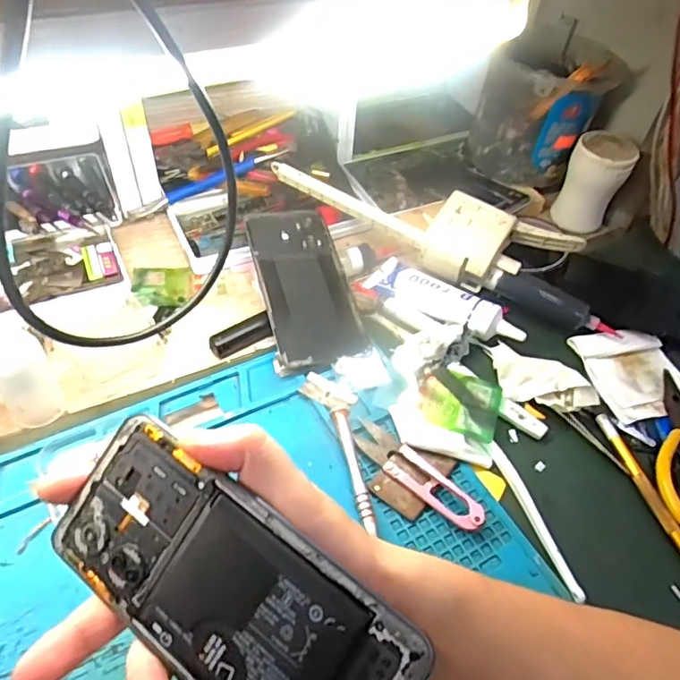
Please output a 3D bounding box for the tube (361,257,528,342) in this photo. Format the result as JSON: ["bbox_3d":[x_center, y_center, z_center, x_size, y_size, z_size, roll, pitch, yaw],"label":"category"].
[{"bbox_3d":[0.089,-0.037,0.469,0.134,0.020,0.043,30,54,17],"label":"tube"}]

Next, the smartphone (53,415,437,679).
[{"bbox_3d":[-0.047,0.098,0.222,0.156,0.004,0.069,32,88,21],"label":"smartphone"}]

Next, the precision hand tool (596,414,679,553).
[{"bbox_3d":[0.205,0.098,0.378,0.009,0.007,0.114,-8,52,-12],"label":"precision hand tool"}]

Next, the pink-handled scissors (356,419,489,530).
[{"bbox_3d":[0.050,0.086,0.370,0.098,0.014,0.022,38,57,23],"label":"pink-handled scissors"}]

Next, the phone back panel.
[{"bbox_3d":[-0.030,-0.049,0.463,0.072,0.005,0.156,-9,59,-20],"label":"phone back panel"}]

